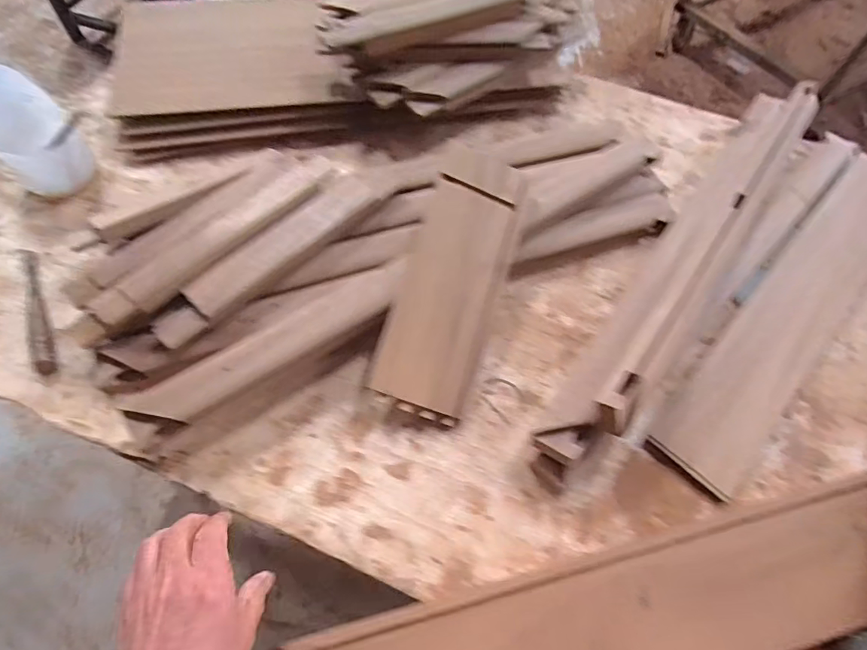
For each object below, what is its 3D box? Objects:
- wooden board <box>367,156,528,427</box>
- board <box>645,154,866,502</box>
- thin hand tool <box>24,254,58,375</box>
[{"bbox_3d":[0.022,-0.051,0.562,0.116,0.018,0.309,19,78,-9],"label":"wooden board"},{"bbox_3d":[0.468,-0.035,0.632,0.108,0.018,0.584,40,67,17],"label":"board"},{"bbox_3d":[-0.456,-0.022,0.573,0.022,0.019,0.175,-21,65,-14],"label":"thin hand tool"}]

